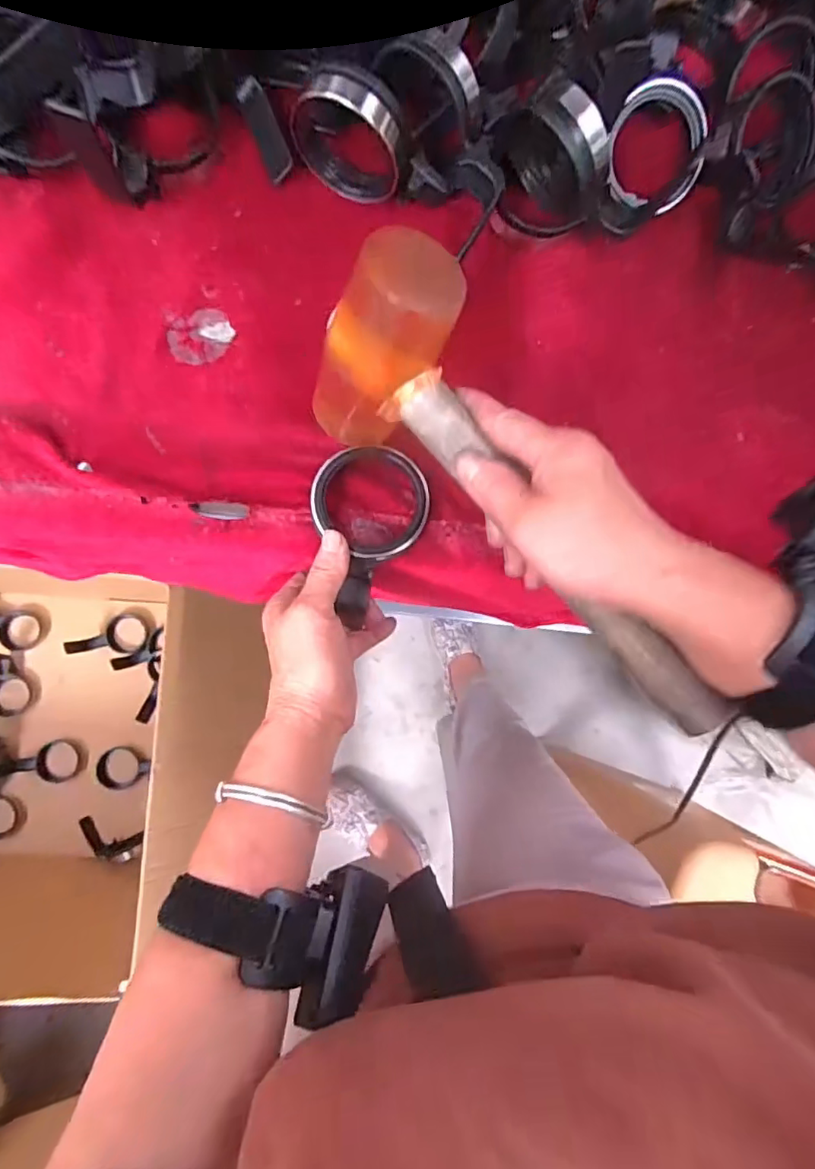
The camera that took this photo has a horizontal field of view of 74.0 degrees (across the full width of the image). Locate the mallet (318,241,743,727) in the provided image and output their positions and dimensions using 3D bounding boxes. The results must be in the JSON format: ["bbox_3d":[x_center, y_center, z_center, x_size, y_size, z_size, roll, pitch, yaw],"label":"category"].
[{"bbox_3d":[0.055,-0.035,0.267,0.076,0.072,0.271,-38,88,-9],"label":"mallet"}]

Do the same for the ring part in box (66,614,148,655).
[{"bbox_3d":[-0.527,0.097,0.952,0.130,0.025,0.070,-18,87,-23],"label":"ring part in box"}]

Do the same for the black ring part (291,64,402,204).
[{"bbox_3d":[-0.036,-0.272,0.333,0.067,0.064,0.025,24,82,-4],"label":"black ring part"}]

